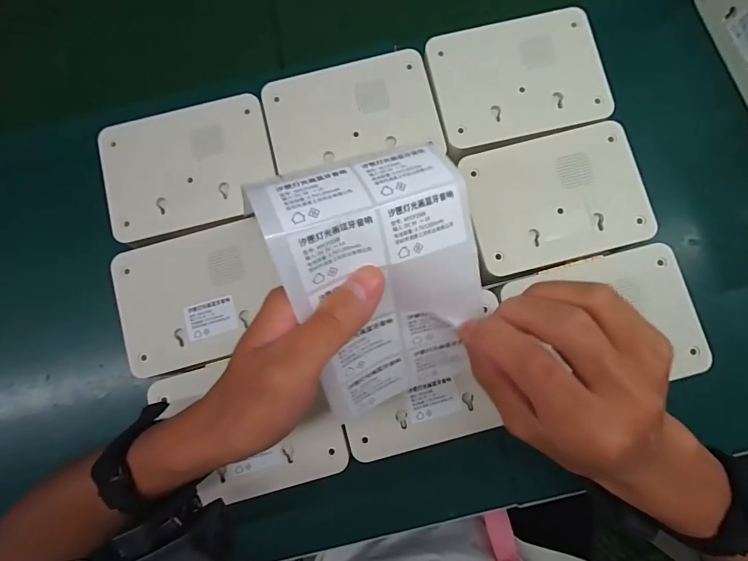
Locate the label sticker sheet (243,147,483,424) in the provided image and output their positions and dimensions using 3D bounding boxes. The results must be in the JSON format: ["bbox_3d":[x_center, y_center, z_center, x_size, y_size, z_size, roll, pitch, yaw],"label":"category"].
[{"bbox_3d":[0.007,0.008,0.208,0.094,0.027,0.139,-20,119,-10],"label":"label sticker sheet"}]

